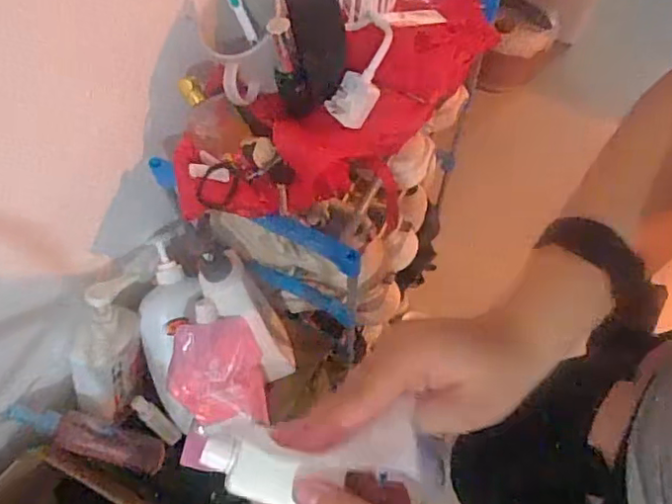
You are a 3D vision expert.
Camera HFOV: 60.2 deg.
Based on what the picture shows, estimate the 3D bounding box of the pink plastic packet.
[{"bbox_3d":[-0.141,0.151,0.719,0.126,0.150,0.026,-6,20,-30],"label":"pink plastic packet"}]

